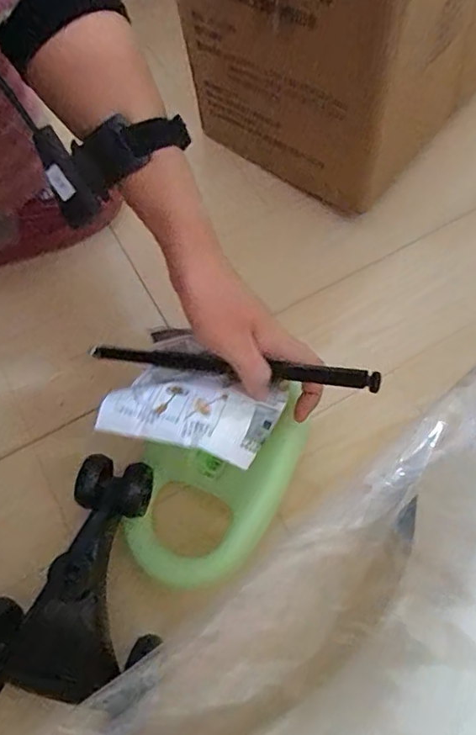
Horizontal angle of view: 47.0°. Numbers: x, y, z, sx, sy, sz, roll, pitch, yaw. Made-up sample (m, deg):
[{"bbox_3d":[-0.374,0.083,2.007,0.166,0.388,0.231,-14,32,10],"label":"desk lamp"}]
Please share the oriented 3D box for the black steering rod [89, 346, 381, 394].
[{"bbox_3d":[-0.025,-0.002,0.440,0.286,0.011,0.018,6,64,36],"label":"black steering rod"}]

